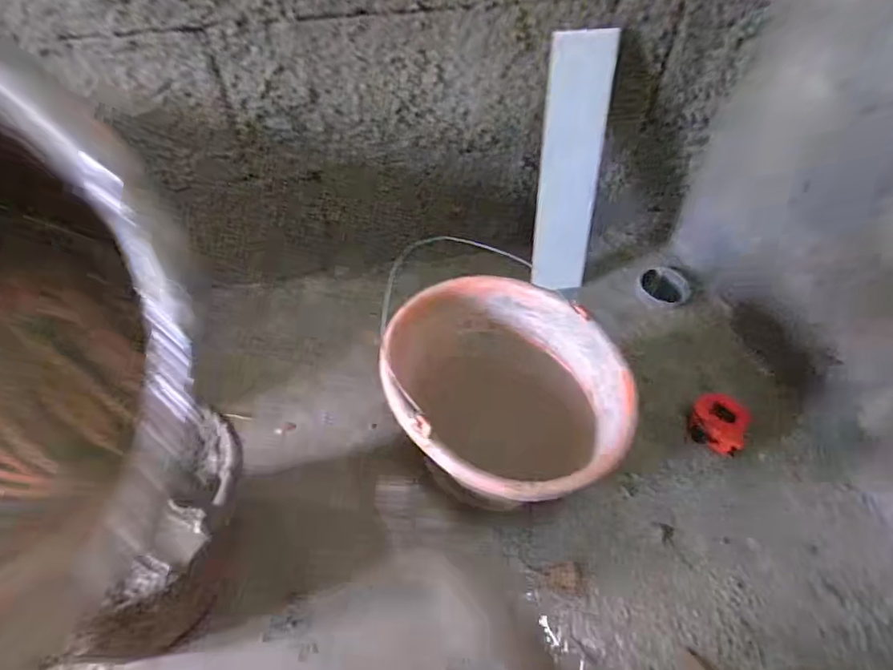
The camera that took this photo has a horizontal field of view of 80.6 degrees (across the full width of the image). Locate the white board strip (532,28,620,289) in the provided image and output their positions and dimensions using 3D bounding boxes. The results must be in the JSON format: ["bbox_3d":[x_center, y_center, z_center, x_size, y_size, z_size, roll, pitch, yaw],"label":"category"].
[{"bbox_3d":[0.191,-0.246,0.809,0.097,0.385,0.016,-5,35,-7],"label":"white board strip"}]

